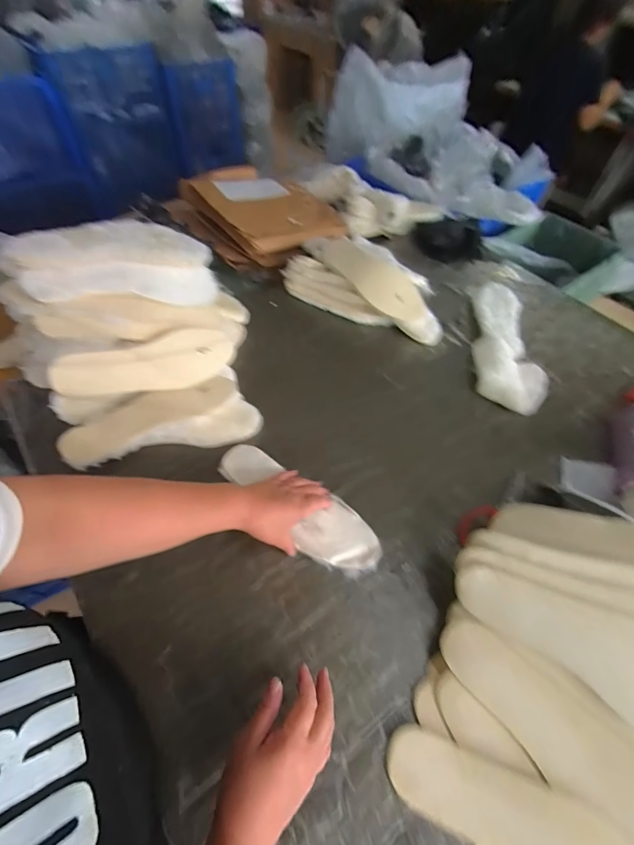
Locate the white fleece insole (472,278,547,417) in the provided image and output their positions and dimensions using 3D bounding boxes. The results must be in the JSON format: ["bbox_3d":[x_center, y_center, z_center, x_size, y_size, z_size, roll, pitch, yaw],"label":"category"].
[{"bbox_3d":[0.420,-0.190,0.793,0.138,0.037,0.403,10,55,3],"label":"white fleece insole"}]

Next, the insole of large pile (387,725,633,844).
[{"bbox_3d":[0.206,0.396,0.341,0.266,0.010,0.092,22,68,24],"label":"insole of large pile"}]

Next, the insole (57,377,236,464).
[{"bbox_3d":[-0.265,-0.015,0.576,0.271,0.012,0.070,-25,68,-27],"label":"insole"}]

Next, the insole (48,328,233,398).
[{"bbox_3d":[-0.271,-0.092,0.581,0.271,0.090,0.019,-22,28,-26],"label":"insole"}]

